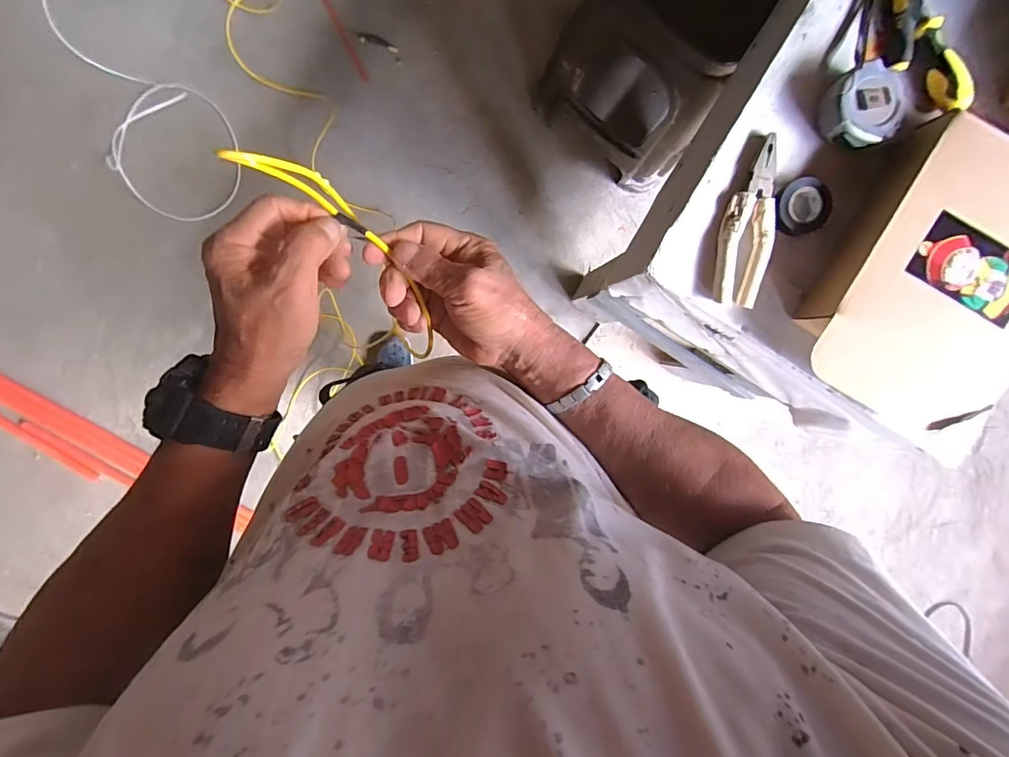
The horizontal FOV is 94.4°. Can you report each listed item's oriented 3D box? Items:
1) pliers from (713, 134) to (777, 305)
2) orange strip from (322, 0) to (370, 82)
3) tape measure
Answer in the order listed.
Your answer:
[{"bbox_3d":[0.297,-0.190,0.568,0.060,0.024,0.198,7,96,-3],"label":"pliers"},{"bbox_3d":[-0.420,-0.894,1.163,0.020,0.007,0.305,-26,99,1],"label":"orange strip"},{"bbox_3d":[0.422,-0.319,0.555,0.080,0.045,0.084,0,96,-3],"label":"tape measure"}]

